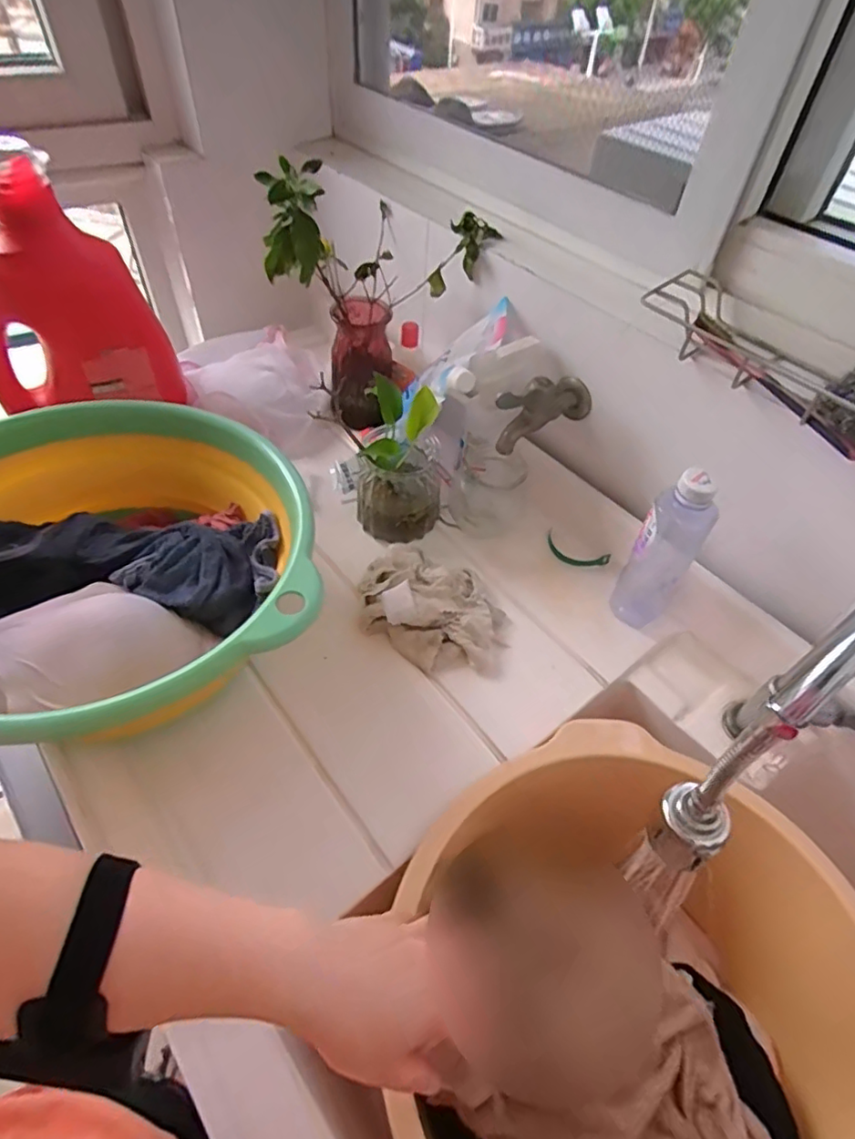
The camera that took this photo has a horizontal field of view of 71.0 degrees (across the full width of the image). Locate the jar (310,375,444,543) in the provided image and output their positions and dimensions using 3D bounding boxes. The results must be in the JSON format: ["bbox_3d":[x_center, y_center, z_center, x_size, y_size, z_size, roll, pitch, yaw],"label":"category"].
[{"bbox_3d":[-0.043,-0.123,0.661,0.098,0.148,0.122,-25,57,-22],"label":"jar"}]

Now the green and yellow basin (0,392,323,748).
[{"bbox_3d":[-0.275,0.001,0.525,0.316,0.120,0.336,2,51,-2],"label":"green and yellow basin"}]

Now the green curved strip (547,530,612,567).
[{"bbox_3d":[0.170,-0.021,0.696,0.077,0.011,0.034,30,55,19],"label":"green curved strip"}]

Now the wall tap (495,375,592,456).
[{"bbox_3d":[0.123,-0.174,0.641,0.127,0.069,0.042,-33,60,-26],"label":"wall tap"}]

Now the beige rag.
[{"bbox_3d":[0.009,0.036,0.614,0.157,0.044,0.133,15,52,8],"label":"beige rag"}]

